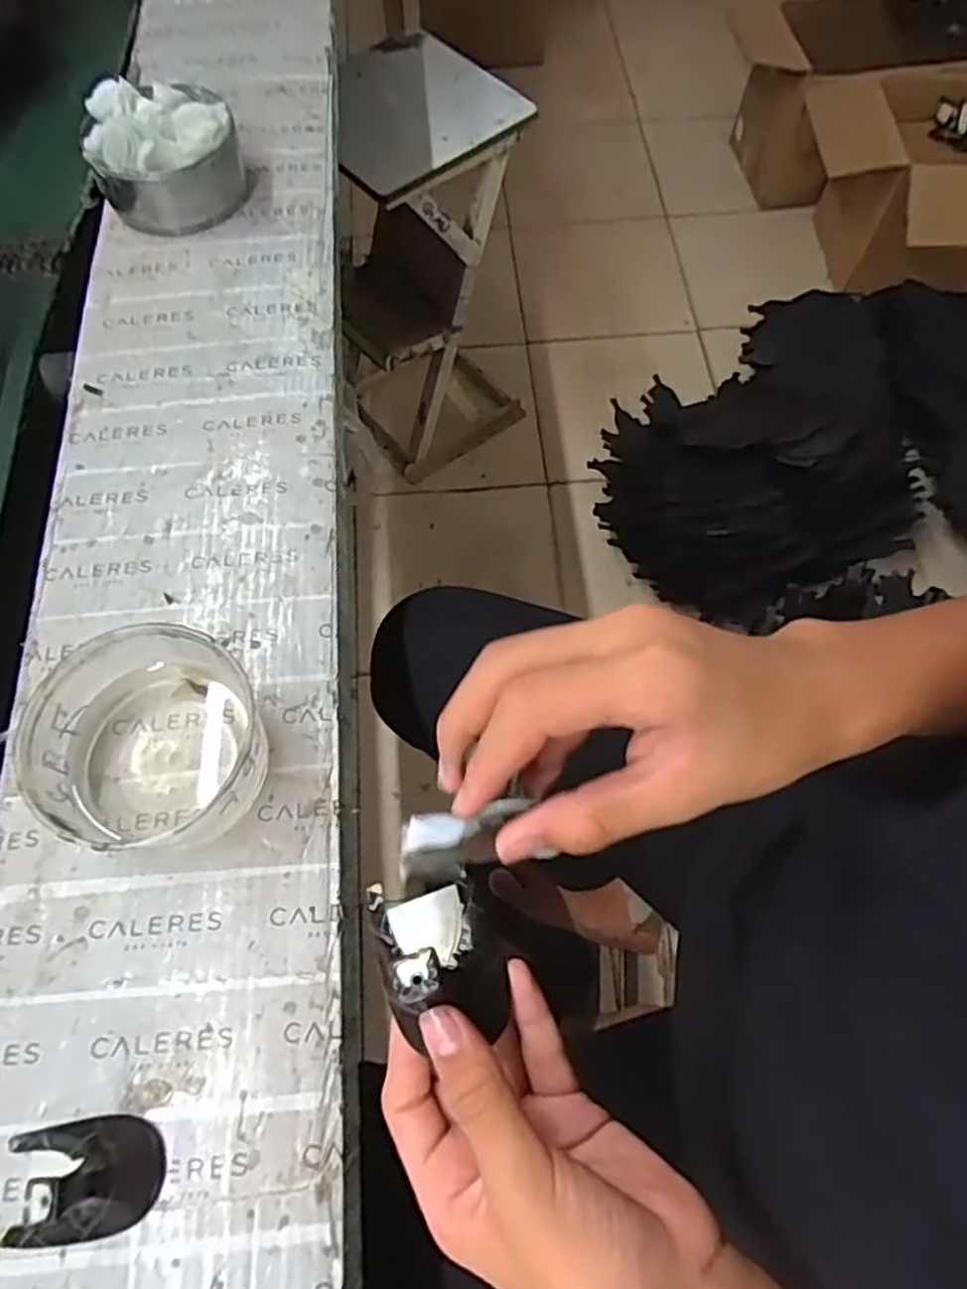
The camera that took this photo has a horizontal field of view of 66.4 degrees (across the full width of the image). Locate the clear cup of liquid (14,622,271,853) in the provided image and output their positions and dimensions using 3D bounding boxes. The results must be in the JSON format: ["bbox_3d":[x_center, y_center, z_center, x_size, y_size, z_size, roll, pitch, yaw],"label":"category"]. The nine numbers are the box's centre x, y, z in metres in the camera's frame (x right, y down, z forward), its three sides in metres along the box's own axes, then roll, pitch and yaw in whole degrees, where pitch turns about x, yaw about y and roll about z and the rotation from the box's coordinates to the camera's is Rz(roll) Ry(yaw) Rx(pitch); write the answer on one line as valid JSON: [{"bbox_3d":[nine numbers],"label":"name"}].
[{"bbox_3d":[-0.182,0.052,0.405,0.109,0.059,0.108,0,65,-1],"label":"clear cup of liquid"}]

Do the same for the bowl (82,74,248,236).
[{"bbox_3d":[-0.261,-0.407,0.605,0.112,0.076,0.112,0,65,-1],"label":"bowl"}]

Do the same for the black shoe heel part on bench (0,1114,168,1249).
[{"bbox_3d":[-0.186,0.241,0.326,0.068,0.045,0.047,-8,65,-4],"label":"black shoe heel part on bench"}]

